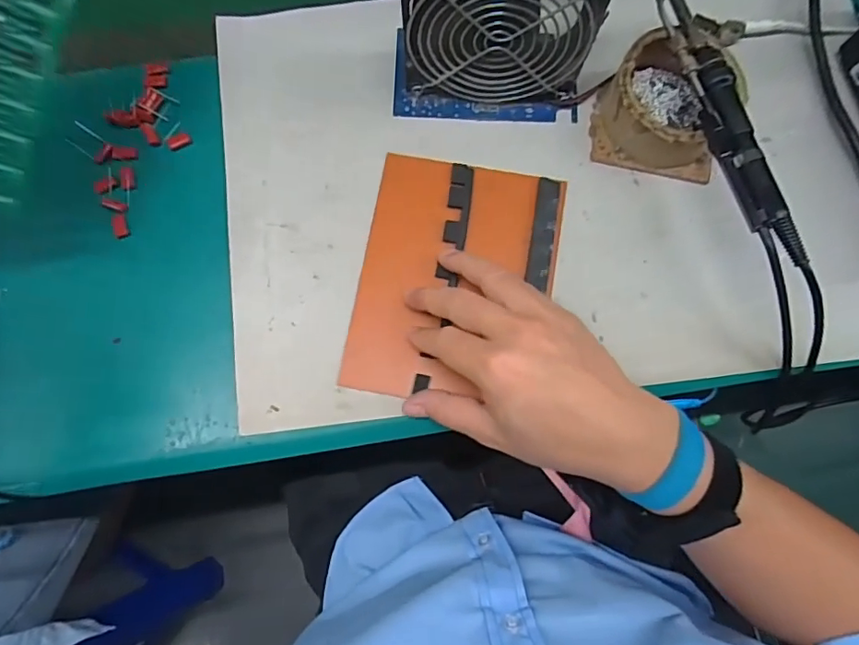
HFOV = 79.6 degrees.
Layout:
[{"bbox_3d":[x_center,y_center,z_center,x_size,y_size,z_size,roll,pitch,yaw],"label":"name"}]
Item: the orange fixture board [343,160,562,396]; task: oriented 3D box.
[{"bbox_3d":[0.019,-0.030,0.355,0.130,0.010,0.168,10,80,1],"label":"orange fixture board"}]

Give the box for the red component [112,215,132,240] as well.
[{"bbox_3d":[-0.217,-0.068,0.362,0.009,0.004,0.019,-19,81,-4],"label":"red component"}]

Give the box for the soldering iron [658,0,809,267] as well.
[{"bbox_3d":[0.183,-0.132,0.322,0.027,0.021,0.203,-14,78,-3],"label":"soldering iron"}]

